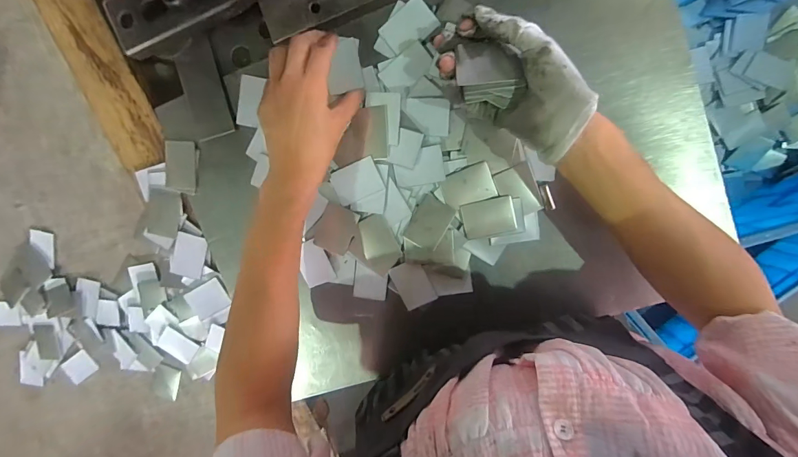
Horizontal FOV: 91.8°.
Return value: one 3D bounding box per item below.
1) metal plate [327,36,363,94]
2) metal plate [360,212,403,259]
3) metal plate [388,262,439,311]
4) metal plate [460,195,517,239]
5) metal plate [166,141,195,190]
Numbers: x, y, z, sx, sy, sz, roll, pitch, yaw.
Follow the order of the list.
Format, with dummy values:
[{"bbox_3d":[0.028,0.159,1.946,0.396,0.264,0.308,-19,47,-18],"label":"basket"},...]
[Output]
[{"bbox_3d":[-0.050,-0.151,0.359,0.030,0.004,0.050,-7,91,-5],"label":"metal plate"},{"bbox_3d":[-0.020,0.008,0.384,0.035,0.004,0.042,-12,98,8],"label":"metal plate"},{"bbox_3d":[0.014,0.057,0.391,0.034,0.004,0.047,-27,96,10],"label":"metal plate"},{"bbox_3d":[0.086,-0.010,0.370,0.048,0.004,0.034,-12,98,8],"label":"metal plate"},{"bbox_3d":[-0.229,-0.066,0.404,0.035,0.005,0.049,5,100,5],"label":"metal plate"}]

